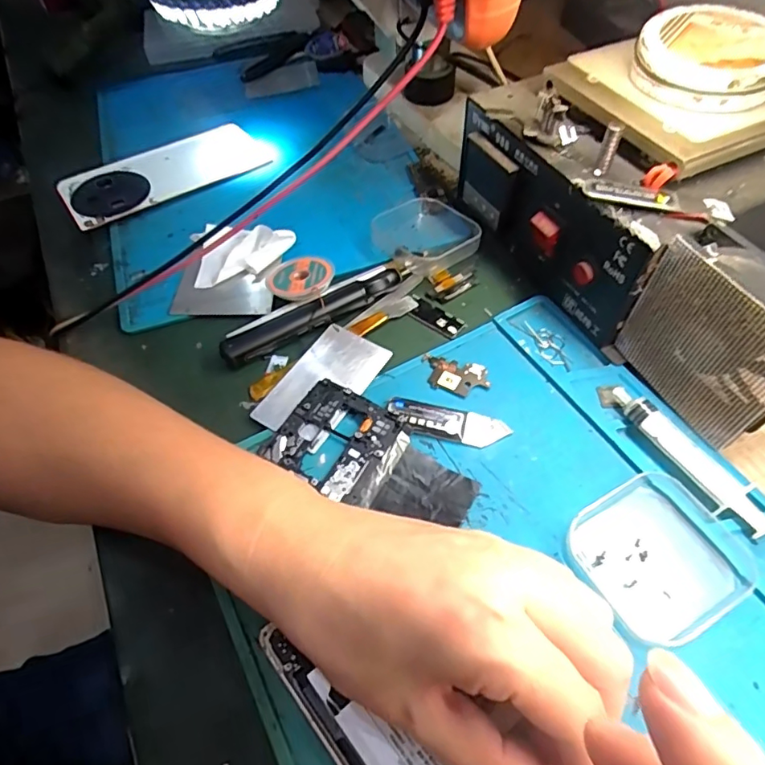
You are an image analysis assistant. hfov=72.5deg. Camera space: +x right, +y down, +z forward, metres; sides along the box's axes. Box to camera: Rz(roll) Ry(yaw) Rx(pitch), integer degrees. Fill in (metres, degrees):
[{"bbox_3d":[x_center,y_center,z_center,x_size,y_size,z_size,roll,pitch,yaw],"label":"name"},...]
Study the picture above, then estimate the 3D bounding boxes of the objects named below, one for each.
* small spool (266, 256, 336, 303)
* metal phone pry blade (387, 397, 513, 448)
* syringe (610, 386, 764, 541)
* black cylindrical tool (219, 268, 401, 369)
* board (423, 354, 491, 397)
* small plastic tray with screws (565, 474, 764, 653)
[{"bbox_3d":[-0.054,-0.068,0.342,0.044,0.011,0.042,-2,54,2],"label":"small spool"},{"bbox_3d":[0.035,0.021,0.284,0.064,0.005,0.020,9,55,9],"label":"metal phone pry blade"},{"bbox_3d":[0.150,0.037,0.260,0.014,0.015,0.091,-32,59,-18],"label":"syringe"},{"bbox_3d":[-0.041,-0.042,0.328,0.122,0.014,0.014,-27,57,-15],"label":"black cylindrical tool"},{"bbox_3d":[0.042,-0.004,0.303,0.038,0.004,0.023,8,55,9],"label":"board"},{"bbox_3d":[0.126,0.077,0.235,0.071,0.014,0.062,-25,57,-14],"label":"small plastic tray with screws"}]

